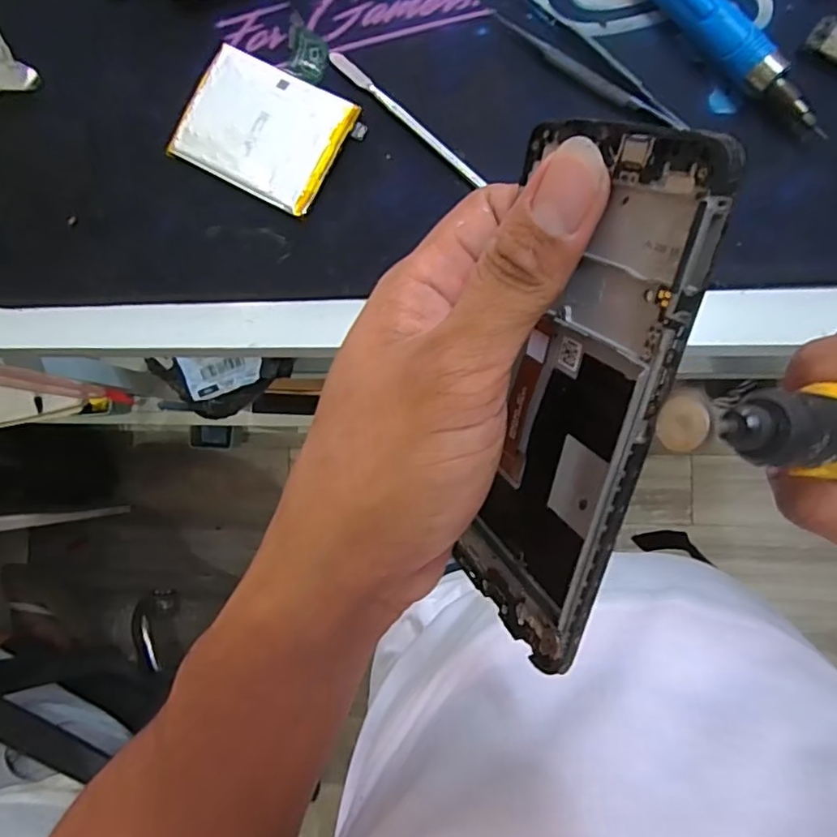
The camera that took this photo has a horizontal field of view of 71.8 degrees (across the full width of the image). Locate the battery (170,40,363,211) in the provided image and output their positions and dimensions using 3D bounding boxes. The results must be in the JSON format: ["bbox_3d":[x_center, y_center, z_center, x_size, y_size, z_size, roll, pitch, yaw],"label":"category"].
[{"bbox_3d":[-0.076,-0.143,0.289,0.083,0.007,0.061,28,90,7],"label":"battery"}]

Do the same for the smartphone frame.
[{"bbox_3d":[0.041,0.000,0.167,0.004,0.061,0.151,-4,117,-25],"label":"smartphone frame"}]

